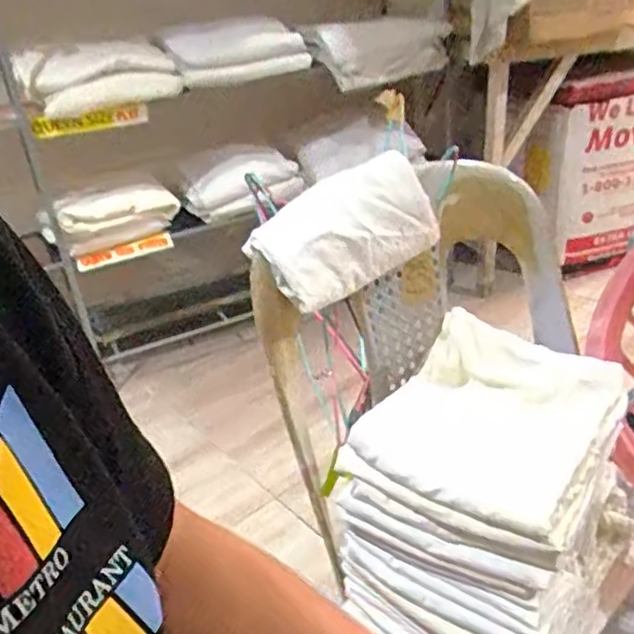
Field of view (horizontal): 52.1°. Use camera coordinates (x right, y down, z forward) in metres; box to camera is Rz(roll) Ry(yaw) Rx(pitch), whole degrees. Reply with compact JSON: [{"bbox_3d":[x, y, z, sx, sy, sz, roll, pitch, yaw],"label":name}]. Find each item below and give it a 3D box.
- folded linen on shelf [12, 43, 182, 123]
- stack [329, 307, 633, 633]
[{"bbox_3d":[-0.515,-0.576,1.541,0.359,0.129,0.258,-14,30,-12],"label":"folded linen on shelf"},{"bbox_3d":[0.169,0.169,0.622,0.223,0.205,0.256,20,39,40],"label":"stack"}]

